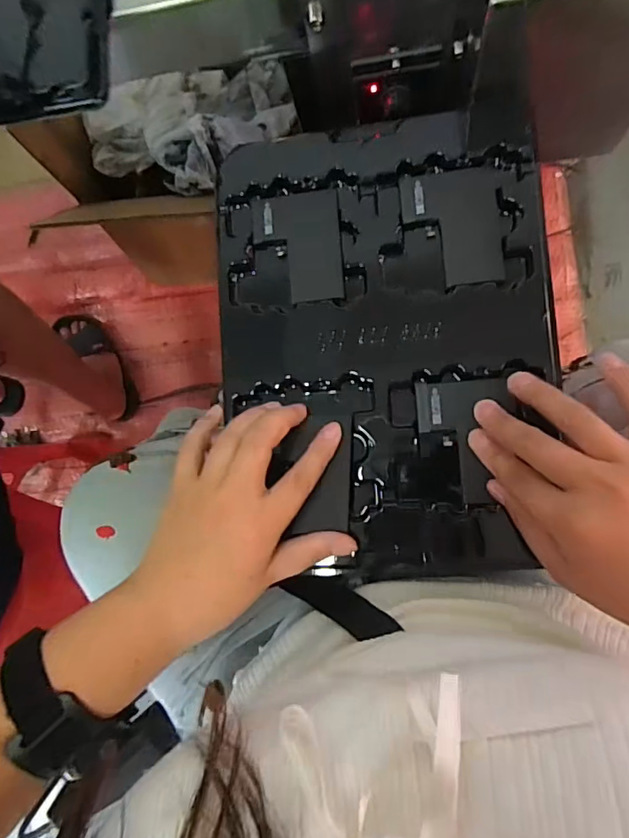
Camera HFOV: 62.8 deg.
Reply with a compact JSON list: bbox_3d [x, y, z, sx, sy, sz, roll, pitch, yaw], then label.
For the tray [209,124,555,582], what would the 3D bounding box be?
[{"bbox_3d":[0.042,-0.050,0.329,0.207,0.026,0.285,-5,85,8],"label":"tray"}]

